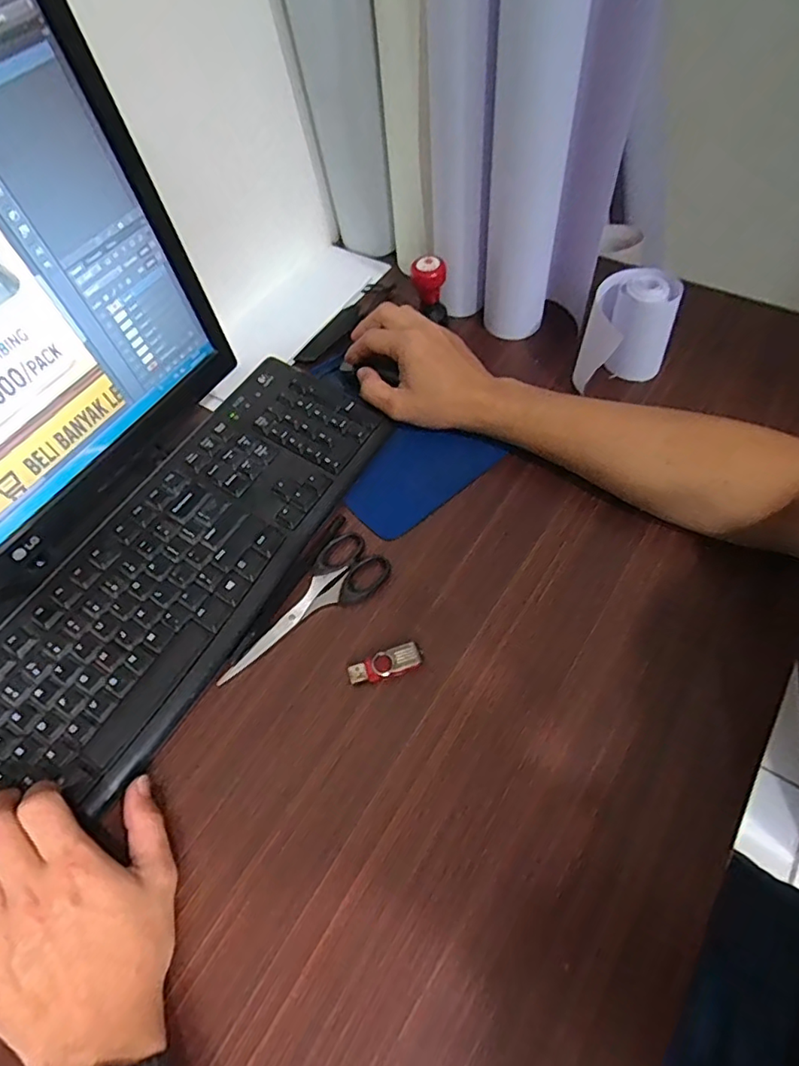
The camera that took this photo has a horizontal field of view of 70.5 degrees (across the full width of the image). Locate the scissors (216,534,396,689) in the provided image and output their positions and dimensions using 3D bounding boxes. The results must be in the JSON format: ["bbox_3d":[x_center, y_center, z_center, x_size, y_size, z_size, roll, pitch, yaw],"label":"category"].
[{"bbox_3d":[-0.073,0.061,0.437,0.054,0.004,0.150,36,68,24],"label":"scissors"}]

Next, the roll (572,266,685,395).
[{"bbox_3d":[0.207,-0.177,0.515,0.076,0.099,0.080,-2,58,4],"label":"roll"}]

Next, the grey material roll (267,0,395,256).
[{"bbox_3d":[-0.063,-0.414,0.534,0.074,0.310,0.080,-2,58,4],"label":"grey material roll"}]

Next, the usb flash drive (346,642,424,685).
[{"bbox_3d":[-0.011,0.096,0.409,0.053,0.011,0.018,-20,59,-7],"label":"usb flash drive"}]

